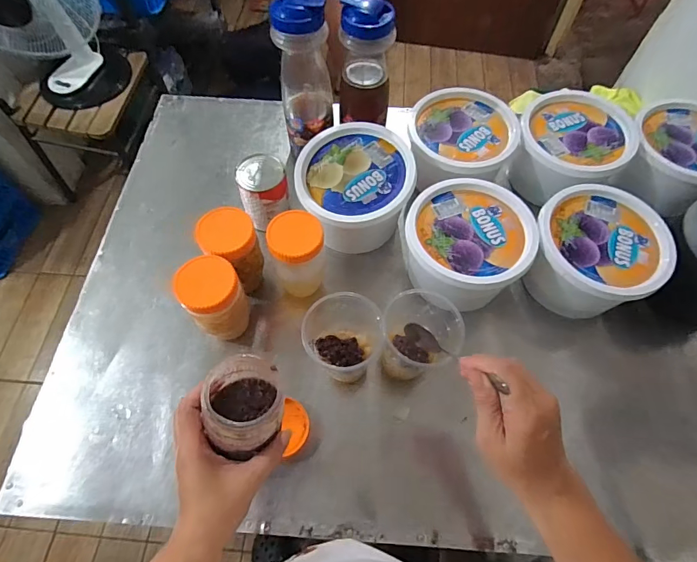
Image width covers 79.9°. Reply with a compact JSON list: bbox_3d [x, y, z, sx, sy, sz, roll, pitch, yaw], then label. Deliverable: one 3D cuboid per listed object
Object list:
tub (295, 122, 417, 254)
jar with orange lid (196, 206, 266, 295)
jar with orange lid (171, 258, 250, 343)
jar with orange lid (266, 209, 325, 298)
[{"bbox_3d":[0.007,-0.137,0.635,0.158,0.115,0.156,0,62,0],"label":"tub"},{"bbox_3d":[-0.151,-0.033,0.565,0.066,0.140,0.062,0,62,0],"label":"jar with orange lid"},{"bbox_3d":[-0.168,0.027,0.532,0.078,0.127,0.072,0,62,0],"label":"jar with orange lid"},{"bbox_3d":[-0.067,-0.031,0.566,0.070,0.138,0.065,0,62,0],"label":"jar with orange lid"}]

